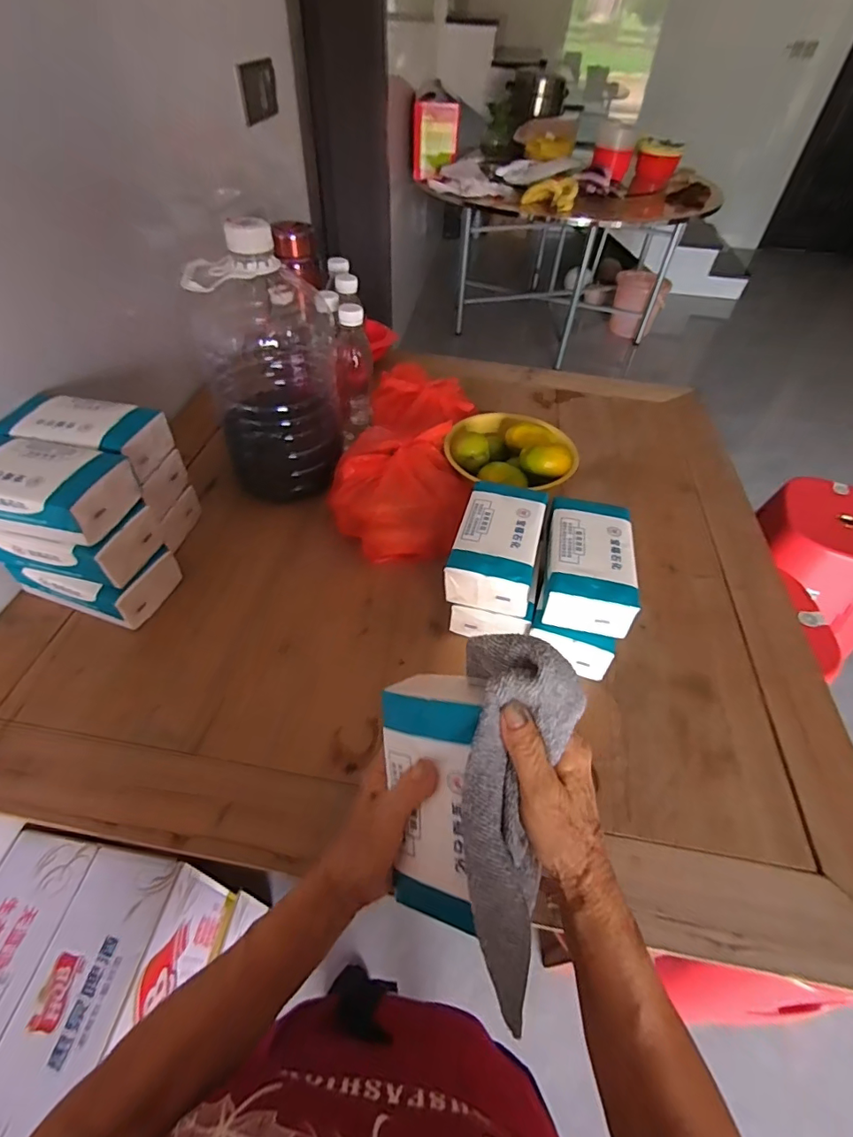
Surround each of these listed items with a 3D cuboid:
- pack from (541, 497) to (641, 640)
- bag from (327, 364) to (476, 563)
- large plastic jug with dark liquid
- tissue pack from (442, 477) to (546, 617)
[{"bbox_3d":[0.181,-0.012,0.560,0.090,0.047,0.165,11,50,6],"label":"pack"},{"bbox_3d":[-0.021,-0.185,0.752,0.169,0.103,0.392,5,49,4],"label":"bag"},{"bbox_3d":[-0.207,-0.272,0.681,0.164,0.320,0.171,-12,50,-11],"label":"large plastic jug with dark liquid"},{"bbox_3d":[0.082,-0.030,0.574,0.089,0.048,0.157,13,50,8],"label":"tissue pack"}]

